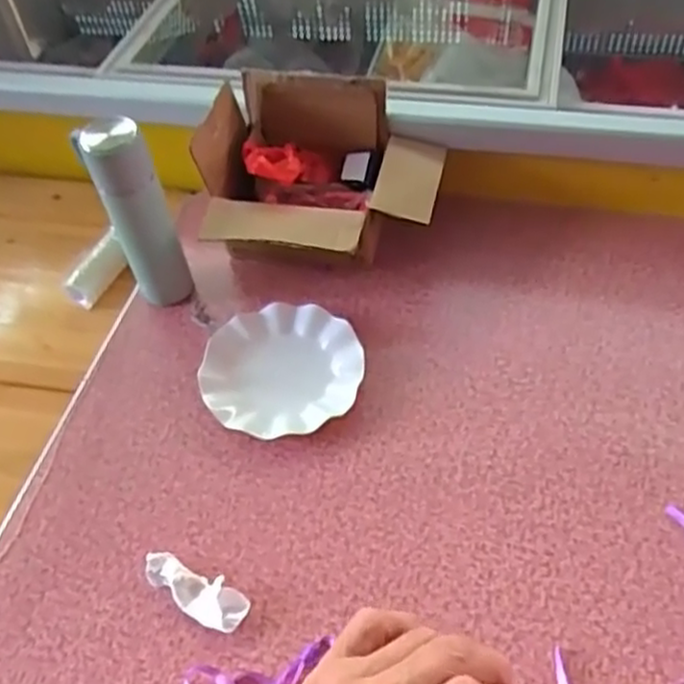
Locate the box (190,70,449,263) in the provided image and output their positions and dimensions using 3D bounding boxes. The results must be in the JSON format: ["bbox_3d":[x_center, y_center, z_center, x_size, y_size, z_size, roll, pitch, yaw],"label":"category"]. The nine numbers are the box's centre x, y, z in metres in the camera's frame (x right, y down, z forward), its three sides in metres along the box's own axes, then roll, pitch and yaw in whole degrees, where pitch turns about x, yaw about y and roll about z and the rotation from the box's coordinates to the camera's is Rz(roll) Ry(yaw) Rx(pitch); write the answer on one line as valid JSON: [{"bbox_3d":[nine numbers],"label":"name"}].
[{"bbox_3d":[-0.025,-0.187,0.887,0.275,0.173,0.218,8,52,11],"label":"box"}]

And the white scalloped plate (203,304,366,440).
[{"bbox_3d":[-0.067,0.032,0.826,0.179,0.036,0.166,-3,50,3],"label":"white scalloped plate"}]

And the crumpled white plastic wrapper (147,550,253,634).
[{"bbox_3d":[-0.139,0.234,0.679,0.109,0.022,0.038,25,57,24],"label":"crumpled white plastic wrapper"}]

